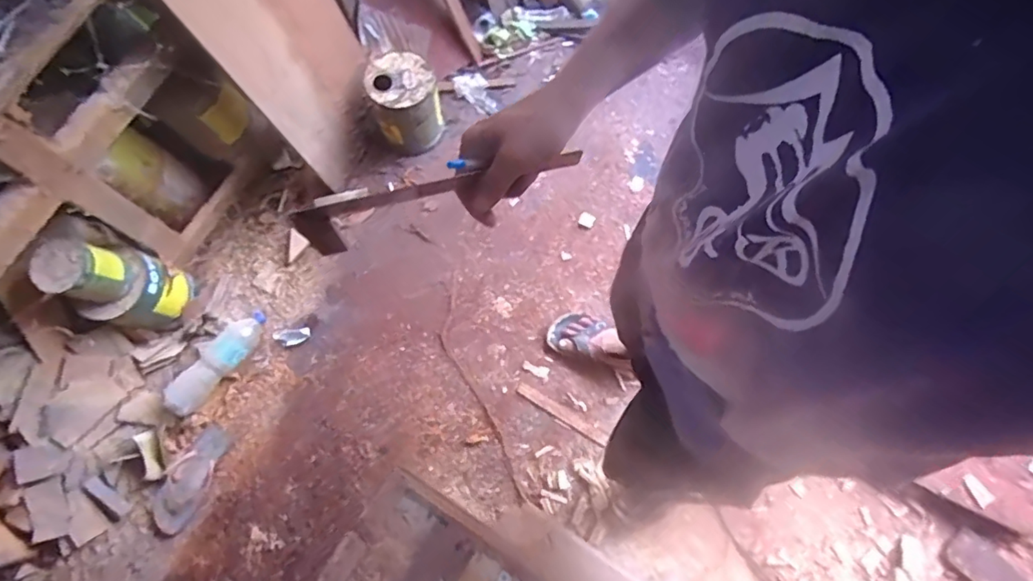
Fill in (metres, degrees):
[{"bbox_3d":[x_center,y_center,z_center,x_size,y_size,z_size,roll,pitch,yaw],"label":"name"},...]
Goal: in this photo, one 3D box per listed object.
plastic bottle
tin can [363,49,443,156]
[{"bbox_3d":[-0.701,0.165,1.273,0.082,0.073,0.283,34,77,8],"label":"plastic bottle"},{"bbox_3d":[-0.277,-0.470,1.359,0.165,0.174,0.174,-23,74,-6],"label":"tin can"}]

